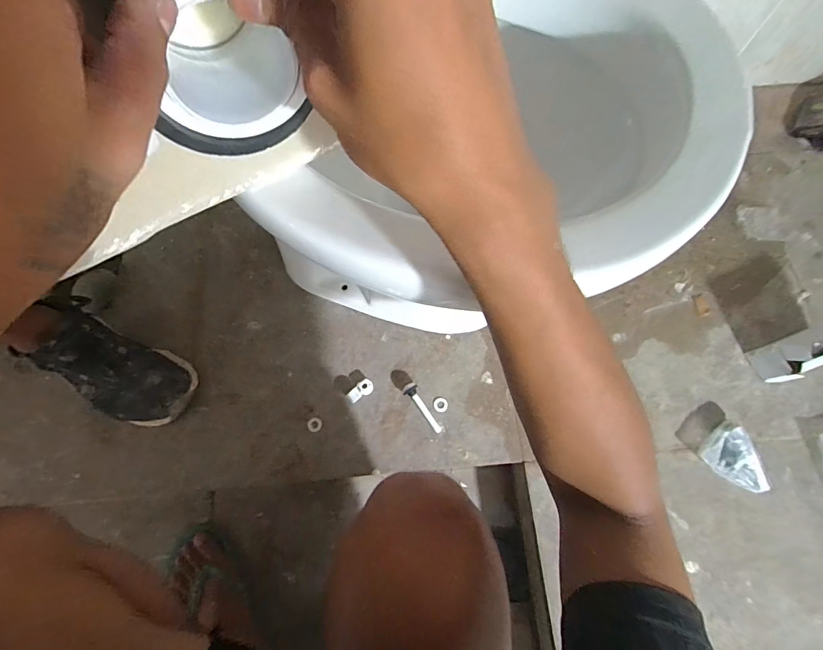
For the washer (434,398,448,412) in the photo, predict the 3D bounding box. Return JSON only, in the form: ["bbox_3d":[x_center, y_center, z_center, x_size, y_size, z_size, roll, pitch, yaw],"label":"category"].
[{"bbox_3d":[0.045,0.122,0.583,0.022,0.005,0.022,0,73,0],"label":"washer"}]

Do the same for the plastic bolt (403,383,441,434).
[{"bbox_3d":[0.016,0.125,0.573,0.021,0.021,0.085,-32,76,-9],"label":"plastic bolt"}]

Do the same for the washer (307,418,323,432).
[{"bbox_3d":[-0.146,0.151,0.577,0.022,0.004,0.021,0,73,0],"label":"washer"}]

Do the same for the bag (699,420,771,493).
[{"bbox_3d":[0.457,0.193,0.536,0.065,0.037,0.096,-36,77,-10],"label":"bag"}]

